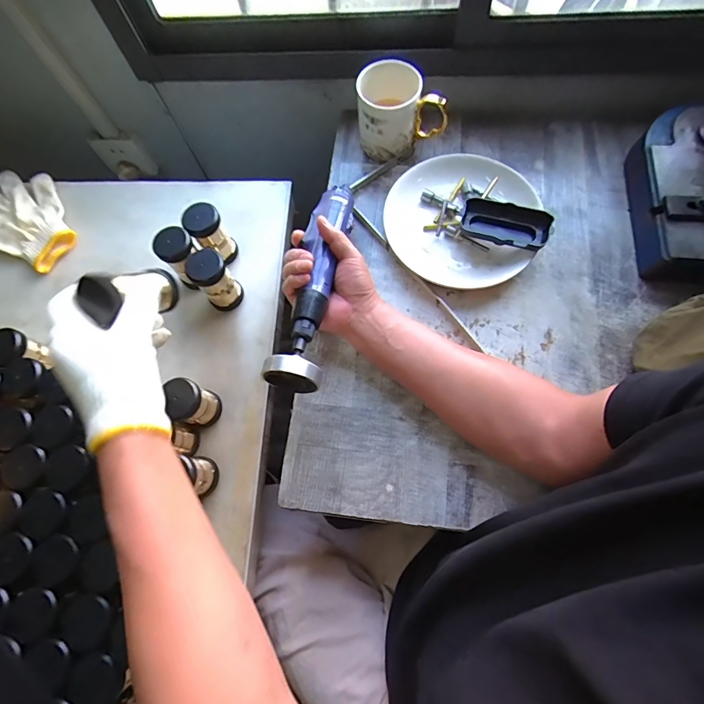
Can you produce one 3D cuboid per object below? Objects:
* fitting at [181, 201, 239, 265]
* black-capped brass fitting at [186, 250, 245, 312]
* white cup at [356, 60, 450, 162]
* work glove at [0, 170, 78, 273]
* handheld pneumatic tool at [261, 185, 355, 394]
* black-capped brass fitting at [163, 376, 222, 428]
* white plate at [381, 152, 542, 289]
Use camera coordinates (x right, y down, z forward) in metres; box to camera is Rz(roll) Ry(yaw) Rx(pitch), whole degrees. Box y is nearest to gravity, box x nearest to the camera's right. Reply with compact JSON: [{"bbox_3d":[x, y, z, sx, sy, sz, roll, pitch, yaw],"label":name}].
[{"bbox_3d":[-0.186,-0.154,0.516,0.044,0.081,0.040,-1,72,2],"label":"fitting"},{"bbox_3d":[-0.174,-0.090,0.499,0.045,0.094,0.038,-38,74,-9],"label":"black-capped brass fitting"},{"bbox_3d":[0.066,-0.336,0.551,0.115,0.100,0.079,-5,72,1],"label":"white cup"},{"bbox_3d":[-0.492,-0.205,0.583,0.199,0.019,0.130,22,74,9],"label":"work glove"},{"bbox_3d":[-0.039,-0.084,0.458,0.054,0.050,0.280,9,64,5],"label":"handheld pneumatic tool"},{"bbox_3d":[-0.184,0.060,0.450,0.043,0.069,0.045,19,74,8],"label":"black-capped brass fitting"},{"bbox_3d":[0.143,-0.176,0.524,0.192,0.042,0.193,-1,72,2],"label":"white plate"}]

